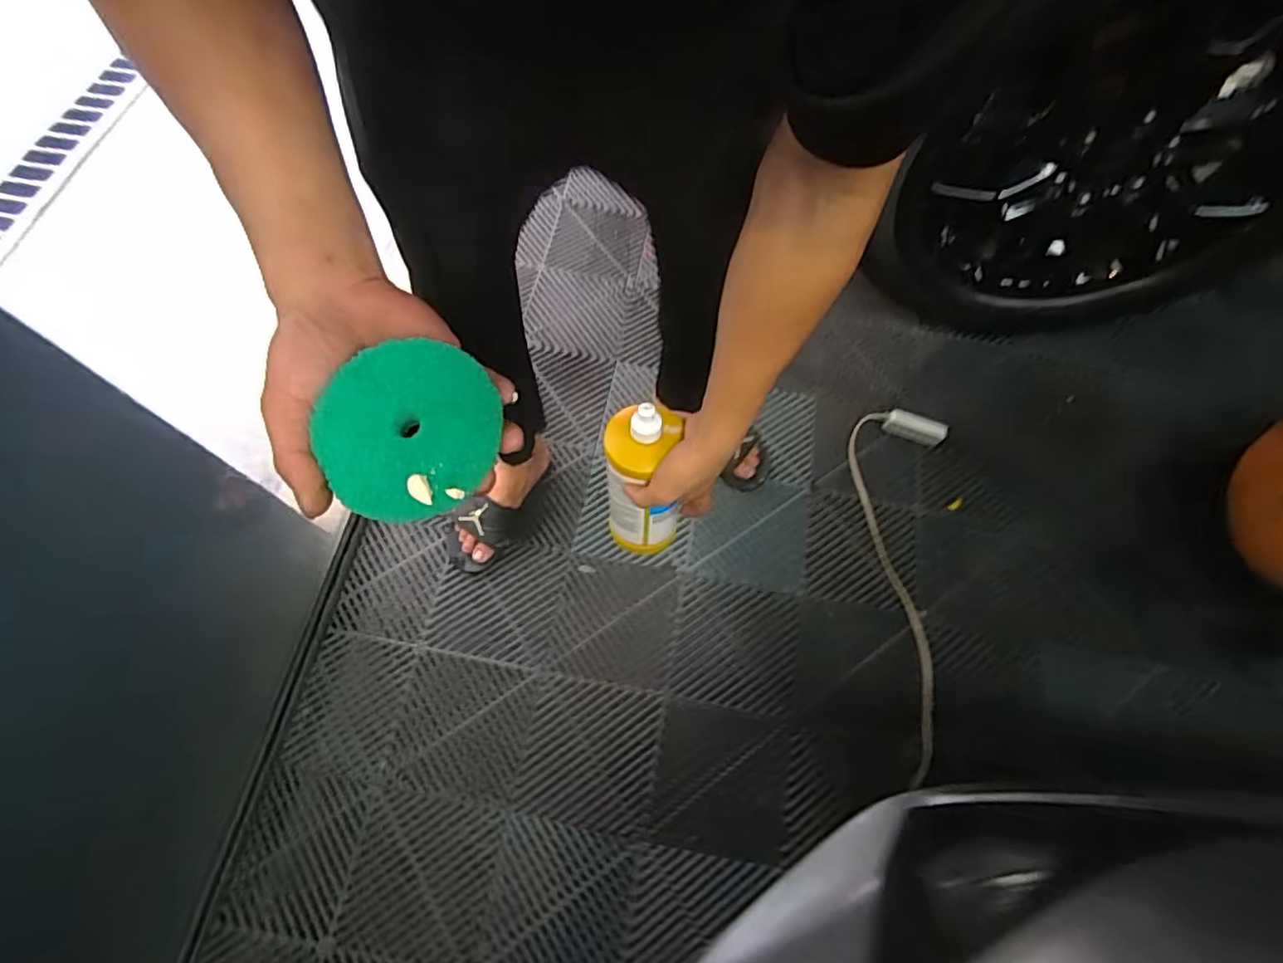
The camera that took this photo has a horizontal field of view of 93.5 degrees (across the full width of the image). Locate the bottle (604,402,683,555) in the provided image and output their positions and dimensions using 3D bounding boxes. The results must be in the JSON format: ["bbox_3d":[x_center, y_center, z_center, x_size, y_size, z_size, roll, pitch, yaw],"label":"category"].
[{"bbox_3d":[0.000,0.000,0.657,0.074,0.241,0.067,-6,54,-5],"label":"bottle"}]

